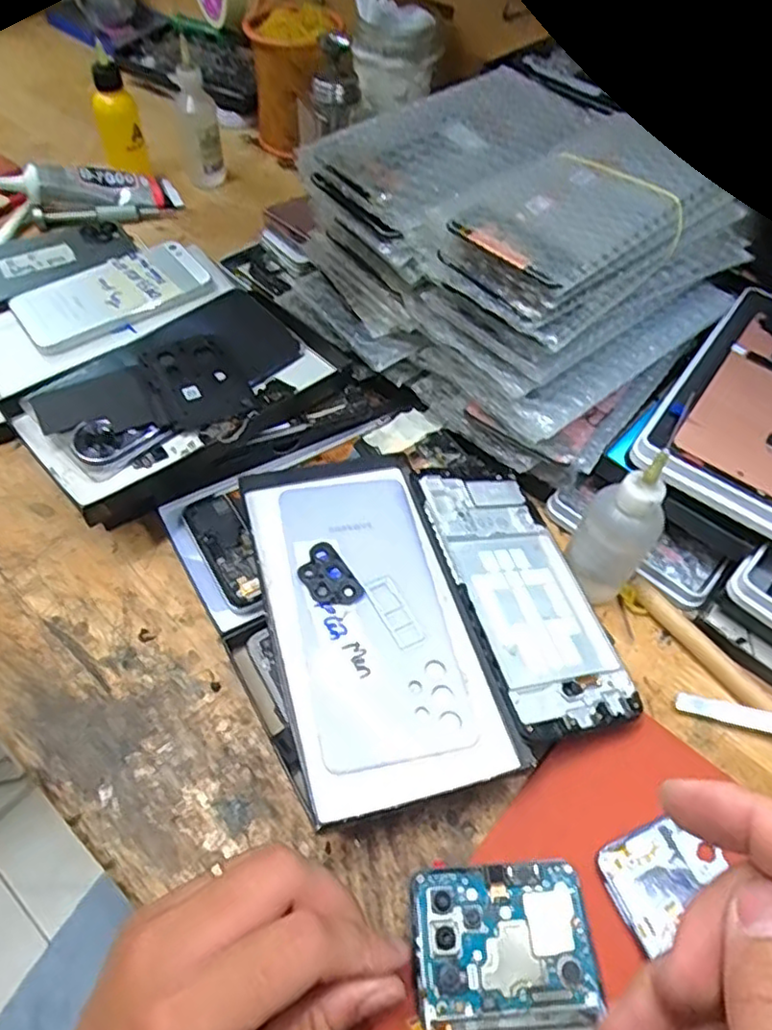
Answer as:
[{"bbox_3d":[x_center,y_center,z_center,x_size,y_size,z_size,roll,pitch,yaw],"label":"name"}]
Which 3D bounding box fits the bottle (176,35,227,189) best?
[{"bbox_3d":[-0.159,-0.329,0.552,0.034,0.103,0.038,-14,56,-13],"label":"bottle"}]

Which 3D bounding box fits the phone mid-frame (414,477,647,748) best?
[{"bbox_3d":[0.069,0.038,0.334,0.071,0.004,0.146,-2,53,-26],"label":"phone mid-frame"}]

